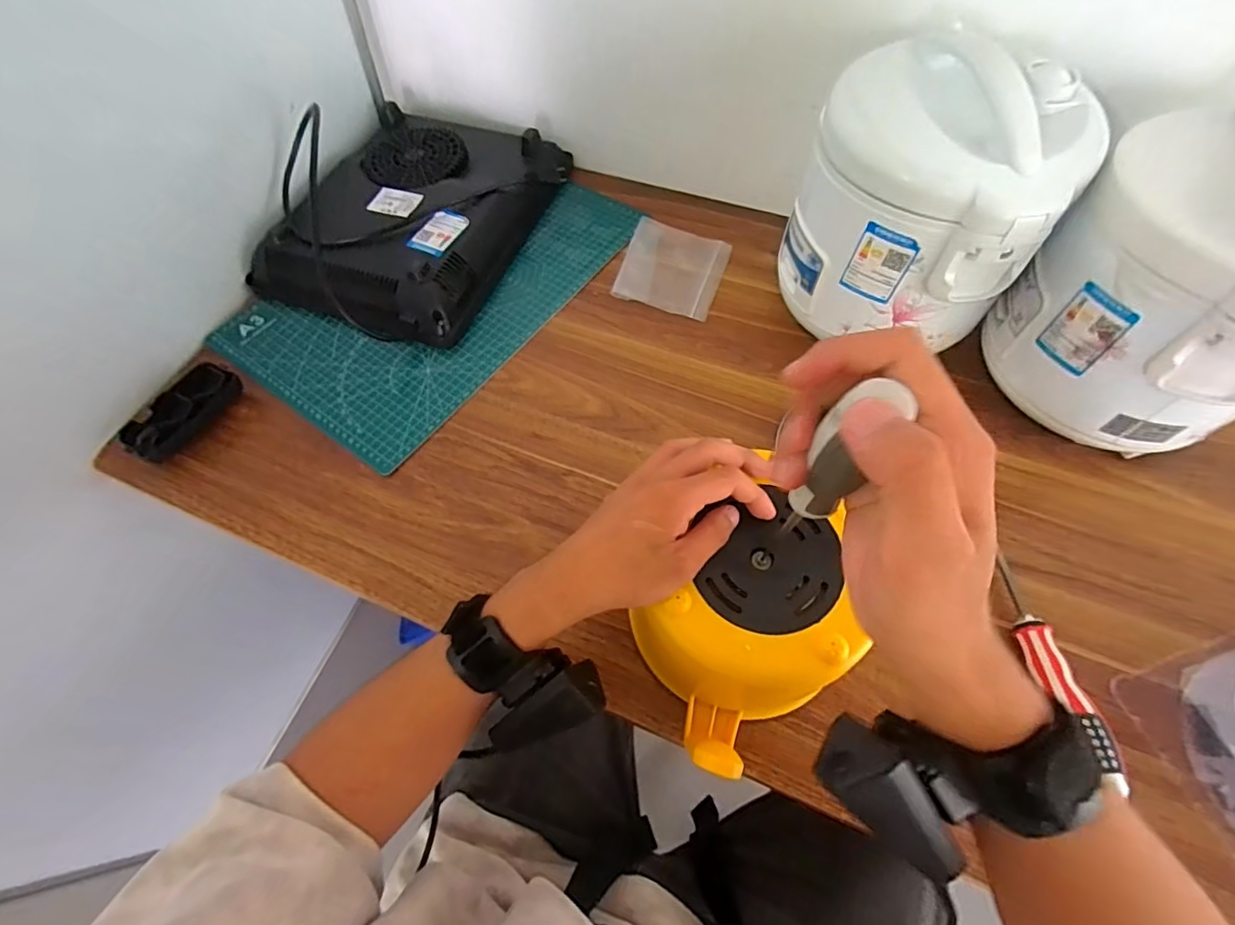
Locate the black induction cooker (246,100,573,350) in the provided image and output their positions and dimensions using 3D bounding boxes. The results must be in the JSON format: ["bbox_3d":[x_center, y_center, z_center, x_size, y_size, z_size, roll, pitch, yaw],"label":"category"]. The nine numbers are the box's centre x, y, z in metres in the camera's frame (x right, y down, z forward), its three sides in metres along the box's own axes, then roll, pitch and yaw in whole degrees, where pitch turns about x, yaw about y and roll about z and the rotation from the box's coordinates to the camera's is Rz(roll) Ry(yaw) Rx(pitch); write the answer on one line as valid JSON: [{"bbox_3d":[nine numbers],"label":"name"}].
[{"bbox_3d":[-0.238,-0.299,0.637,0.270,0.057,0.359,18,64,11],"label":"black induction cooker"}]

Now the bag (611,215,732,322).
[{"bbox_3d":[0.063,-0.228,0.622,0.116,0.005,0.129,17,64,11],"label":"bag"}]

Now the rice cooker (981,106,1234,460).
[{"bbox_3d":[0.446,-0.130,0.440,0.180,0.223,0.199,-36,69,-16],"label":"rice cooker"}]

